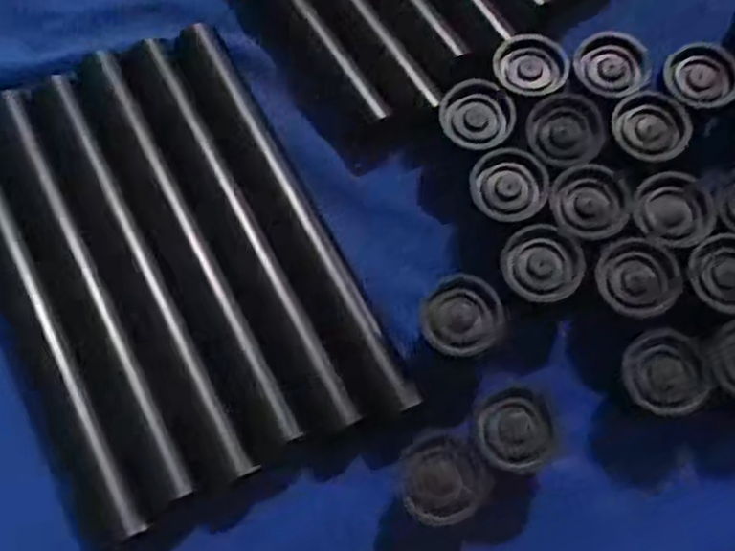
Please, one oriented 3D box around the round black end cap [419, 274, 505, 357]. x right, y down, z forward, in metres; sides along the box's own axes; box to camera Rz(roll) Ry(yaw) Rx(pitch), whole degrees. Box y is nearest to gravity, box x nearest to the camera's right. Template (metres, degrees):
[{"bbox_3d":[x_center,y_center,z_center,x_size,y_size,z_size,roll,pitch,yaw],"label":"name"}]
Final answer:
[{"bbox_3d":[0.040,0.017,0.312,0.033,0.010,0.035,0,73,1],"label":"round black end cap"}]

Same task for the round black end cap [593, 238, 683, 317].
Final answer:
[{"bbox_3d":[0.116,0.000,0.311,0.034,0.006,0.034,0,73,1],"label":"round black end cap"}]

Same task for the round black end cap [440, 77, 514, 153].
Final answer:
[{"bbox_3d":[0.051,-0.075,0.338,0.031,0.007,0.034,0,73,1],"label":"round black end cap"}]

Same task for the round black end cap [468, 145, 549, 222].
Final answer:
[{"bbox_3d":[0.065,-0.041,0.330,0.032,0.008,0.035,0,73,1],"label":"round black end cap"}]

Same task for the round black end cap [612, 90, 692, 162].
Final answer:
[{"bbox_3d":[0.129,-0.067,0.329,0.033,0.010,0.031,0,73,1],"label":"round black end cap"}]

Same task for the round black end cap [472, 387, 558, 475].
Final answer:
[{"bbox_3d":[0.060,0.065,0.304,0.031,0.021,0.032,0,73,1],"label":"round black end cap"}]

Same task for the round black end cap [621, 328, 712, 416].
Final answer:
[{"bbox_3d":[0.123,0.041,0.304,0.032,0.020,0.033,0,73,1],"label":"round black end cap"}]

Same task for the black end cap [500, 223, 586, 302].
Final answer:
[{"bbox_3d":[0.076,-0.005,0.317,0.033,0.005,0.033,0,73,1],"label":"black end cap"}]

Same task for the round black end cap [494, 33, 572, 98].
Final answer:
[{"bbox_3d":[0.077,-0.098,0.347,0.033,0.011,0.033,0,73,1],"label":"round black end cap"}]

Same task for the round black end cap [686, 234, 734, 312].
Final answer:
[{"bbox_3d":[0.153,-0.001,0.308,0.031,0.008,0.032,0,73,1],"label":"round black end cap"}]

